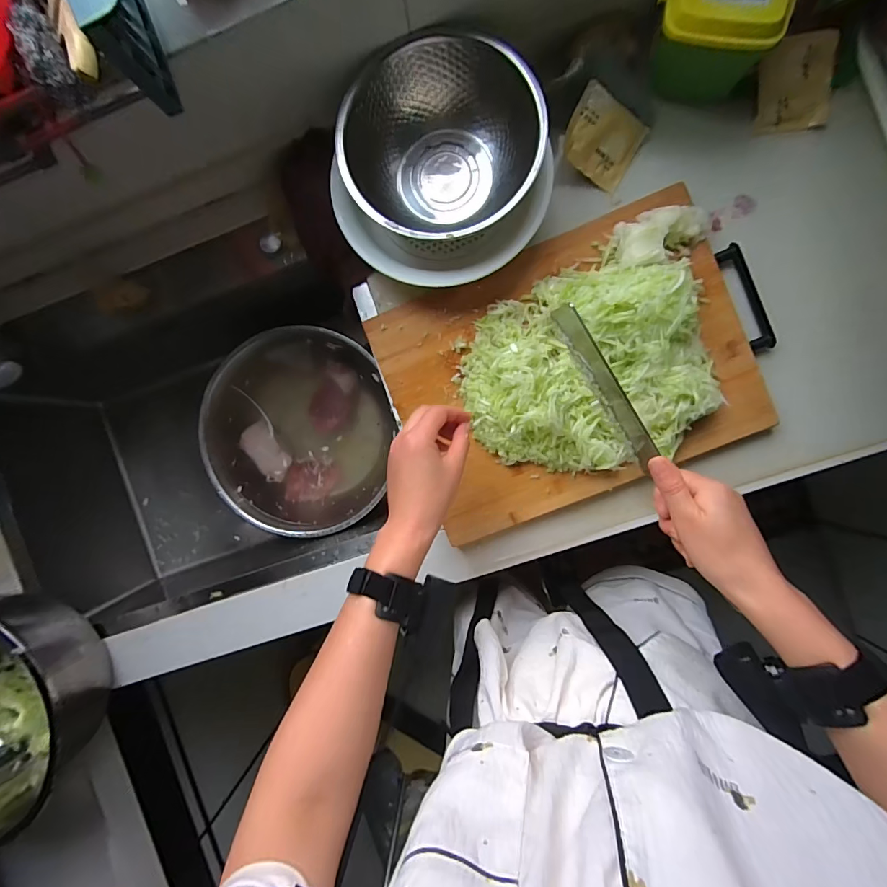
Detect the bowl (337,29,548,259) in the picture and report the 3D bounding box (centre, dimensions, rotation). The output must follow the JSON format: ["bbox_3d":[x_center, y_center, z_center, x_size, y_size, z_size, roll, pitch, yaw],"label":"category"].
[{"bbox_3d":[-0.002,-0.311,0.467,0.198,0.082,0.196,0,92,5],"label":"bowl"}]

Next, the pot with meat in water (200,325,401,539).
[{"bbox_3d":[-0.222,-0.022,0.692,0.269,0.105,0.298,9,93,5],"label":"pot with meat in water"}]

